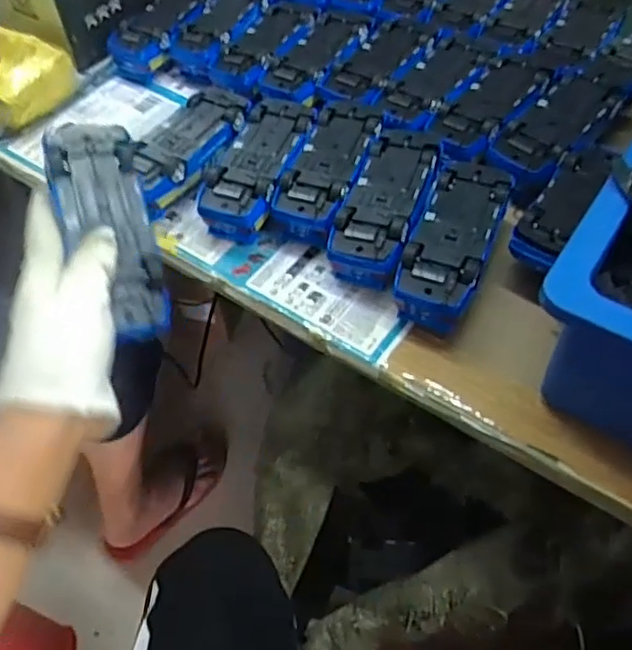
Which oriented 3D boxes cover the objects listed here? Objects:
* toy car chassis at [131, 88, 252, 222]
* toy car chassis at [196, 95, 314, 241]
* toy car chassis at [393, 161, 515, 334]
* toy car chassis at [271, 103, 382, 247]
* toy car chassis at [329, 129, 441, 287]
[{"bbox_3d":[-0.102,-0.136,0.511,0.062,0.042,0.123,27,59,21],"label":"toy car chassis"},{"bbox_3d":[-0.046,-0.119,0.494,0.056,0.047,0.123,16,55,13],"label":"toy car chassis"},{"bbox_3d":[0.094,-0.052,0.438,0.052,0.046,0.132,18,56,15],"label":"toy car chassis"},{"bbox_3d":[0.010,-0.113,0.489,0.055,0.046,0.137,17,55,14],"label":"toy car chassis"},{"bbox_3d":[0.049,-0.079,0.460,0.053,0.047,0.134,16,55,14],"label":"toy car chassis"}]

